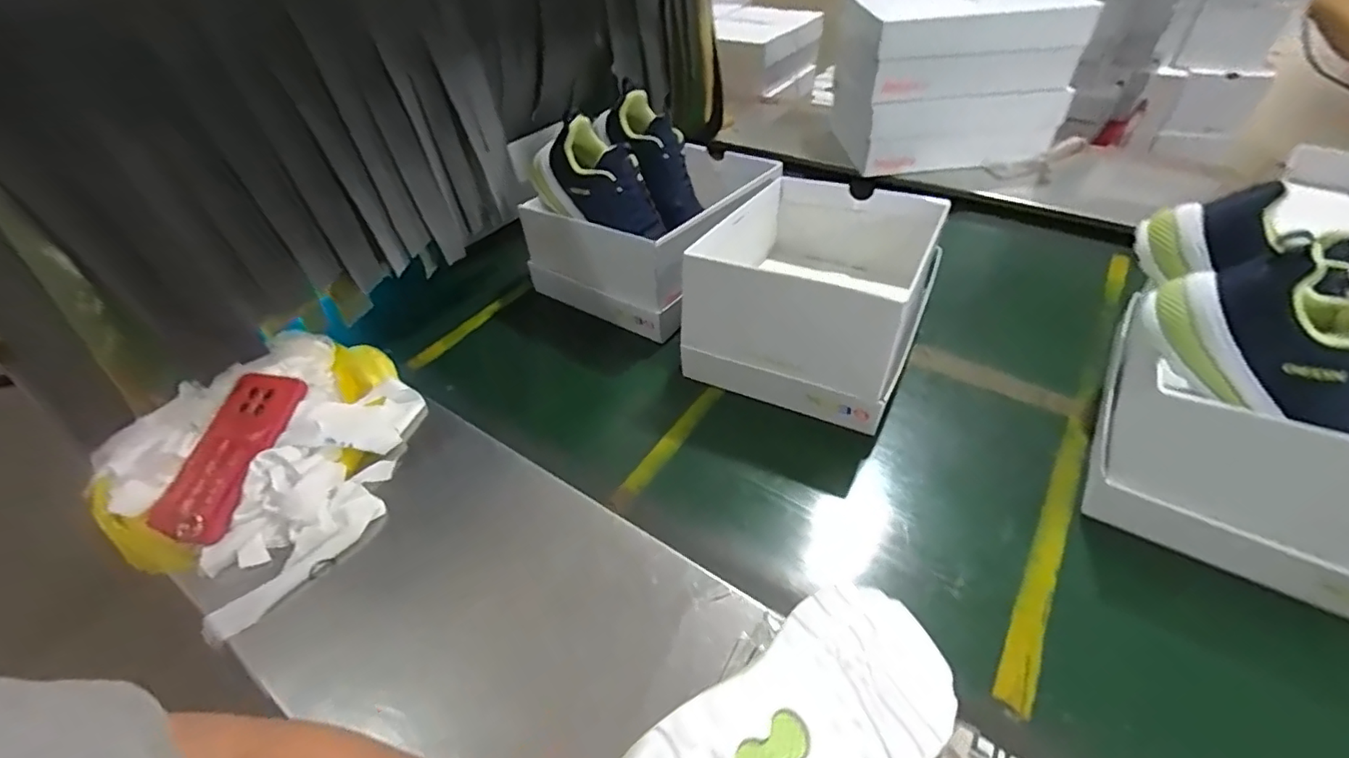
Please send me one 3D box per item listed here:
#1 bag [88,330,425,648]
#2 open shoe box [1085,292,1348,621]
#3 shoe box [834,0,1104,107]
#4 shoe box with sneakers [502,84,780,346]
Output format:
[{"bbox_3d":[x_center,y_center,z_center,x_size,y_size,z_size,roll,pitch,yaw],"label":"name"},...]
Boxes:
[{"bbox_3d":[-0.381,0.073,0.568,0.243,0.079,0.278,21,49,26],"label":"bag"},{"bbox_3d":[0.542,0.032,0.510,0.240,0.129,0.295,24,50,29],"label":"open shoe box"},{"bbox_3d":[0.442,-0.541,0.908,0.313,0.122,0.176,-6,42,0],"label":"shoe box"},{"bbox_3d":[-0.017,-0.255,0.794,0.242,0.189,0.338,22,49,27],"label":"shoe box with sneakers"}]

